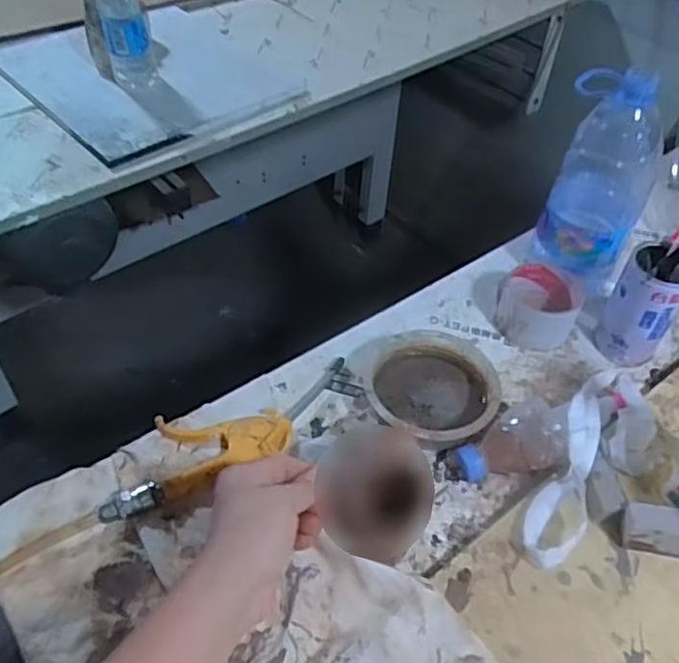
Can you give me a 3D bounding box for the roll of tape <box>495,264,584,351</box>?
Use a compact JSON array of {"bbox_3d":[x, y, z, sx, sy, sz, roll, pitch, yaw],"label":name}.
[{"bbox_3d":[0.215,-0.026,0.726,0.083,0.048,0.080,3,47,-3],"label":"roll of tape"}]

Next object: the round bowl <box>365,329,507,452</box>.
[{"bbox_3d":[0.088,0.054,0.639,0.121,0.034,0.124,1,47,-5],"label":"round bowl"}]

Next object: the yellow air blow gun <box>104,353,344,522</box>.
[{"bbox_3d":[-0.098,0.087,0.616,0.254,0.023,0.081,-24,54,-27],"label":"yellow air blow gun"}]

